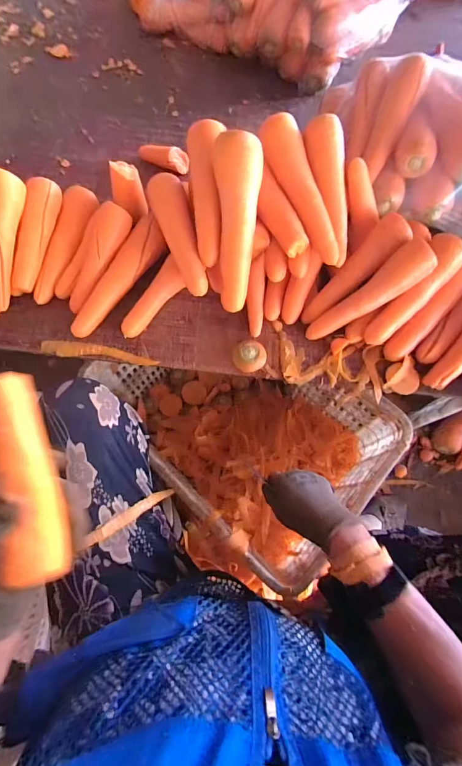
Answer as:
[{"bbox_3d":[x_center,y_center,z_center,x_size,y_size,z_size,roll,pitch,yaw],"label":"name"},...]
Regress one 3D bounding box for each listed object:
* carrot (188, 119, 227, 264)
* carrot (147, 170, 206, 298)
[{"bbox_3d":[-0.036,-0.277,0.511,0.046,0.043,0.202,-4,96,-4],"label":"carrot"},{"bbox_3d":[-0.077,-0.232,0.532,0.051,0.038,0.208,-18,71,-9],"label":"carrot"}]

